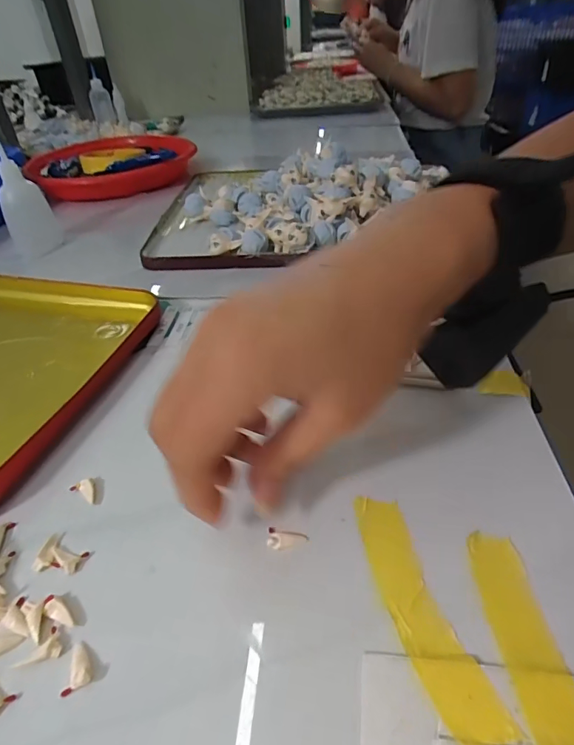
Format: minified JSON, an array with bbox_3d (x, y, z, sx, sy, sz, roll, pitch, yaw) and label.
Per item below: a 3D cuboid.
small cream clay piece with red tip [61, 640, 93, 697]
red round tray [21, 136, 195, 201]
[{"bbox_3d":[-0.072,0.103,0.160,0.009,0.004,0.016,-3,40,2],"label":"small cream clay piece with red tip"},{"bbox_3d":[-0.224,-0.280,0.608,0.193,0.027,0.197,-4,40,1],"label":"red round tray"}]

